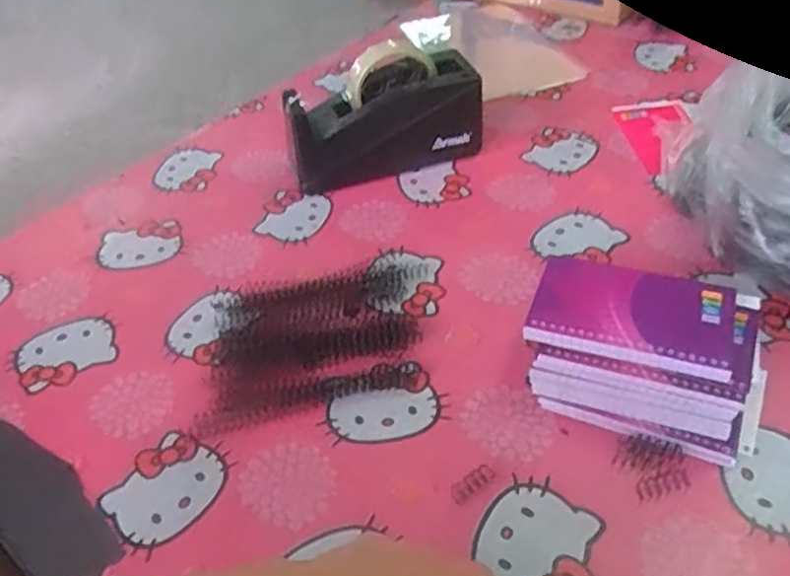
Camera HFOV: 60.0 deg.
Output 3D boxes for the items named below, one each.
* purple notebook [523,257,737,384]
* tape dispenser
[{"bbox_3d":[0.162,0.017,0.469,0.127,0.012,0.077,12,47,18],"label":"purple notebook"},{"bbox_3d":[-0.013,-0.177,0.706,0.200,0.110,0.071,-13,43,-8],"label":"tape dispenser"}]

